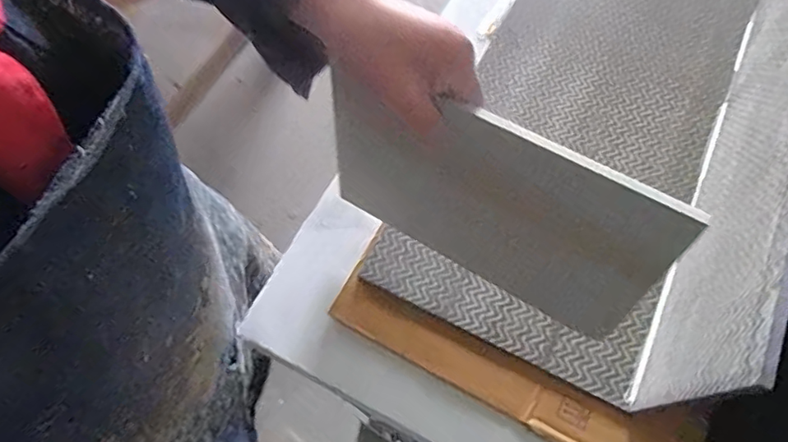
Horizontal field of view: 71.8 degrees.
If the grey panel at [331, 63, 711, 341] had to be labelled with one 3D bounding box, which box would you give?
[{"bbox_3d":[0.069,-0.013,0.444,0.278,0.185,0.011,28,57,18],"label":"grey panel"}]

